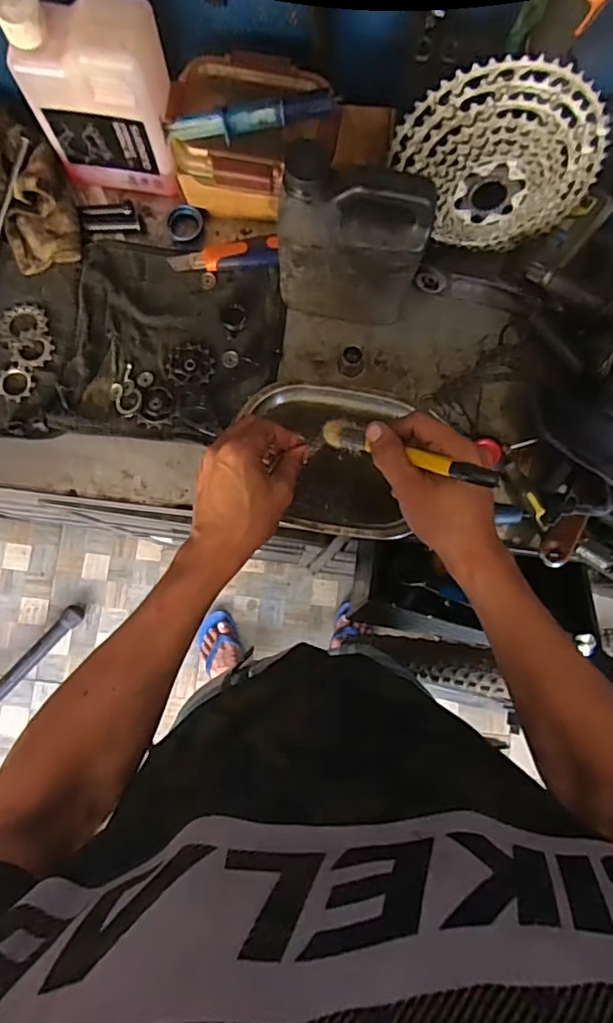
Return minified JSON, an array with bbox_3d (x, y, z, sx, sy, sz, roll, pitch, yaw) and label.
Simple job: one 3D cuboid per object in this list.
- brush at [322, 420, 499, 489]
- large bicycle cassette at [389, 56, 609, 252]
[{"bbox_3d":[0.077,-0.049,0.436,0.172,0.028,0.024,23,79,43],"label":"brush"},{"bbox_3d":[0.173,-0.315,0.503,0.184,0.159,0.047,3,81,-1],"label":"large bicycle cassette"}]

